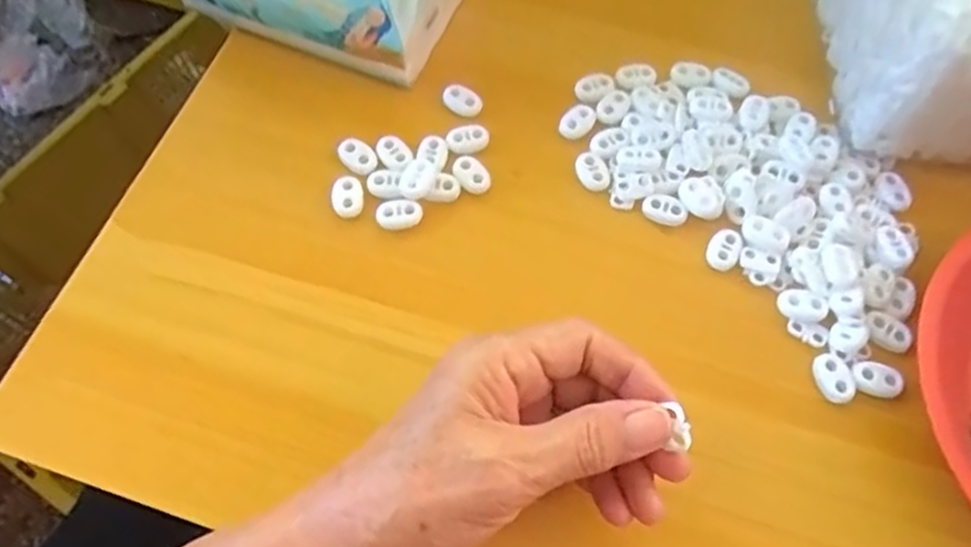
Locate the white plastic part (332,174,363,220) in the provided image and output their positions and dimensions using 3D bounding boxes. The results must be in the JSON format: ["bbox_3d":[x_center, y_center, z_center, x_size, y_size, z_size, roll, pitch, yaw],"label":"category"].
[{"bbox_3d":[-0.068,-0.038,0.349,0.015,0.006,0.022,-6,64,-5],"label":"white plastic part"}]

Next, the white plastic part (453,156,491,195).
[{"bbox_3d":[-0.007,-0.051,0.358,0.016,0.006,0.022,-27,67,-15],"label":"white plastic part"}]

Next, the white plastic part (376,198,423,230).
[{"bbox_3d":[-0.042,-0.029,0.346,0.022,0.009,0.012,-10,64,-7],"label":"white plastic part"}]

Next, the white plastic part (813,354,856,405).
[{"bbox_3d":[0.158,0.047,0.317,0.015,0.004,0.022,-2,63,-3],"label":"white plastic part"}]

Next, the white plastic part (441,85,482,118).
[{"bbox_3d":[-0.013,-0.093,0.378,0.022,0.004,0.015,34,67,14],"label":"white plastic part"}]

